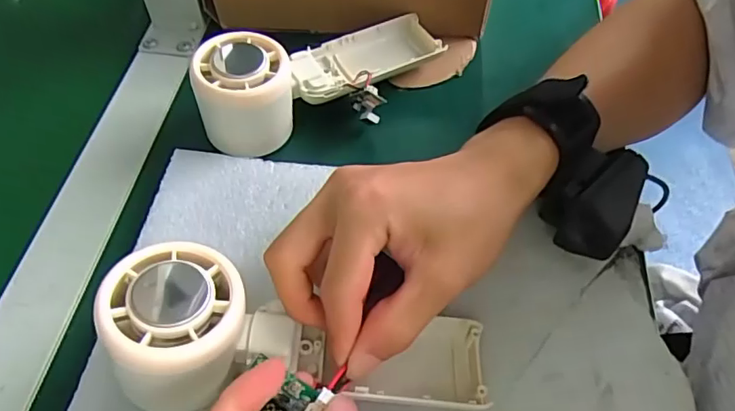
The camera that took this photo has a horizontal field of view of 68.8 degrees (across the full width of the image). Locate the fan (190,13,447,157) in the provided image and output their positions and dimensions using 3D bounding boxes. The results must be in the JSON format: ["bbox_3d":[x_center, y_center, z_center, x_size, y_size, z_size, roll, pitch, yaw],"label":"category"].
[{"bbox_3d":[-0.022,-0.083,0.335,0.164,0.055,0.065,-26,60,-17],"label":"fan"}]

